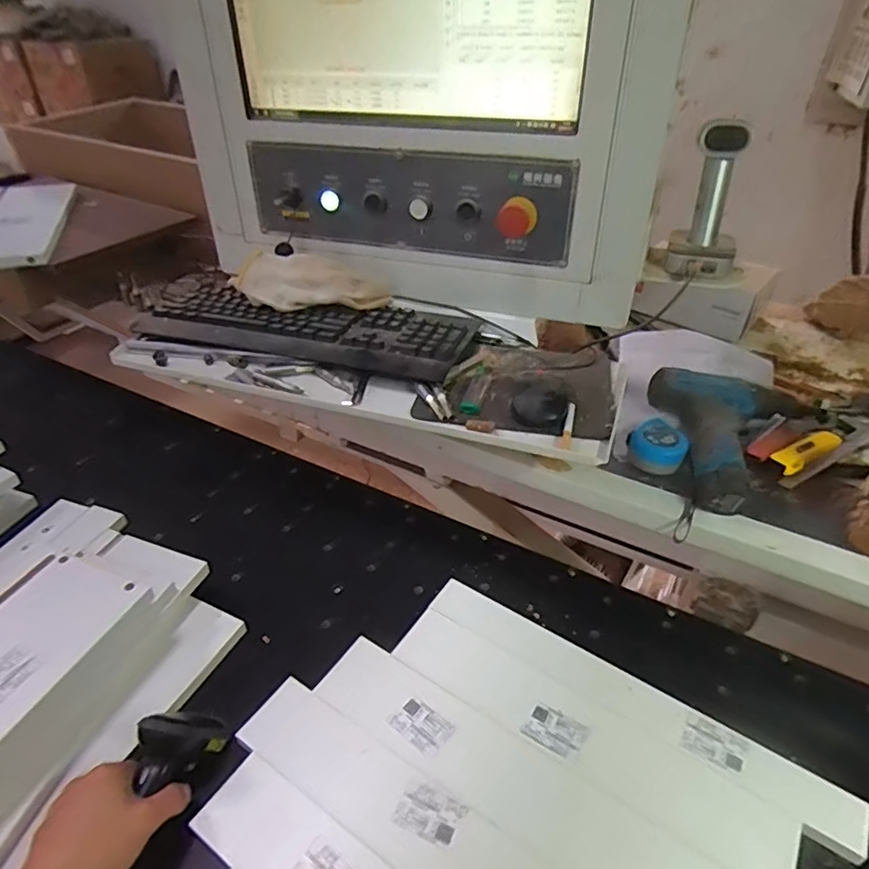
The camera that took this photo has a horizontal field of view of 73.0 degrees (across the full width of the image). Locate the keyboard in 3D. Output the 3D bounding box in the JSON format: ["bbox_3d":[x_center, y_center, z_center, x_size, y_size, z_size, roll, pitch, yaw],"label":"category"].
[{"bbox_3d":[-0.180,-0.157,0.807,0.484,0.029,0.161,13,39,15],"label":"keyboard"}]

